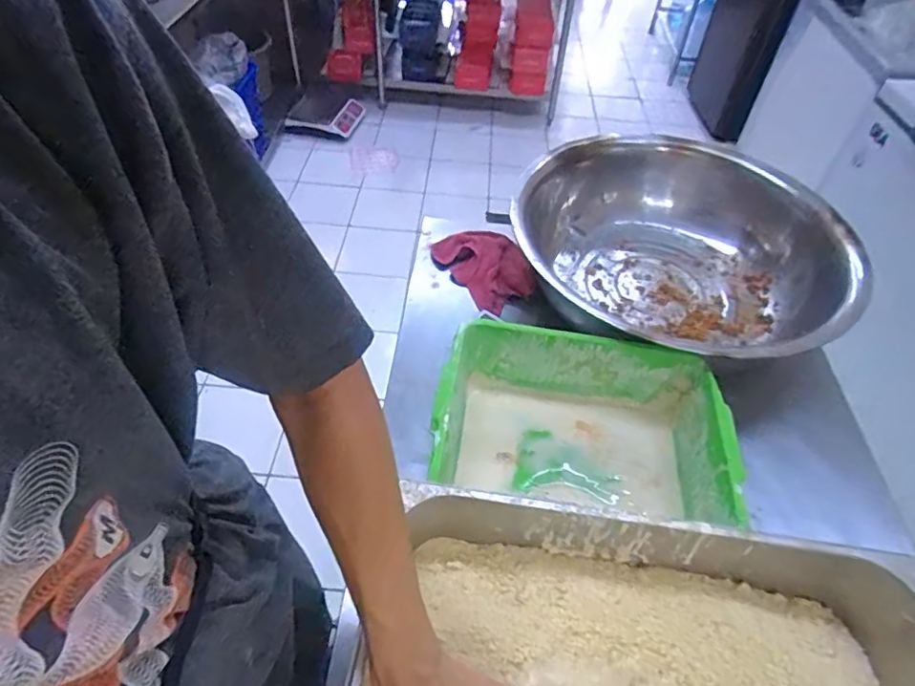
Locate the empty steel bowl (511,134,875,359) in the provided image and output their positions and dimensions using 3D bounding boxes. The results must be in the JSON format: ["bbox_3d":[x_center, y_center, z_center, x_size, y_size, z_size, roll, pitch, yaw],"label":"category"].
[{"bbox_3d":[0.377,-0.148,1.001,0.524,0.171,0.560,2,48,-2],"label":"empty steel bowl"}]

